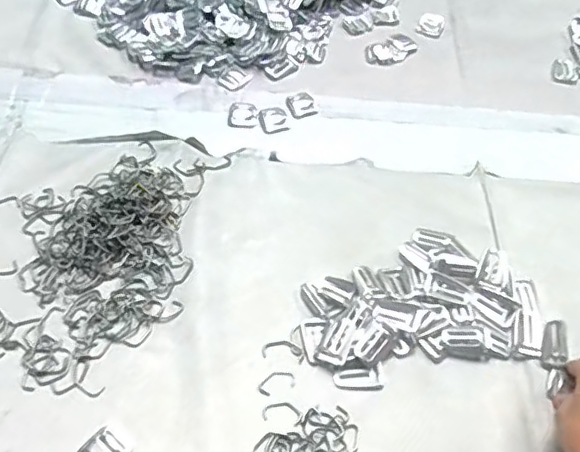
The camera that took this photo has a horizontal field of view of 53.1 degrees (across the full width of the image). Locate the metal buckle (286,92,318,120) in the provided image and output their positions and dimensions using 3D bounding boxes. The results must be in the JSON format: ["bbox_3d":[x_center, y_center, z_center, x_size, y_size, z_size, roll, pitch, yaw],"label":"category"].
[{"bbox_3d":[0.013,-0.140,0.668,0.032,0.004,0.038,-15,57,-14],"label":"metal buckle"}]

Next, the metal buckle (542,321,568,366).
[{"bbox_3d":[0.228,0.099,0.495,0.021,0.012,0.040,13,55,5],"label":"metal buckle"}]

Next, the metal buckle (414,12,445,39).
[{"bbox_3d":[0.186,-0.264,0.762,0.034,0.006,0.045,22,56,12],"label":"metal buckle"}]

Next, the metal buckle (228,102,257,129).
[{"bbox_3d":[-0.054,-0.126,0.656,0.032,0.004,0.038,0,55,-4],"label":"metal buckle"}]

